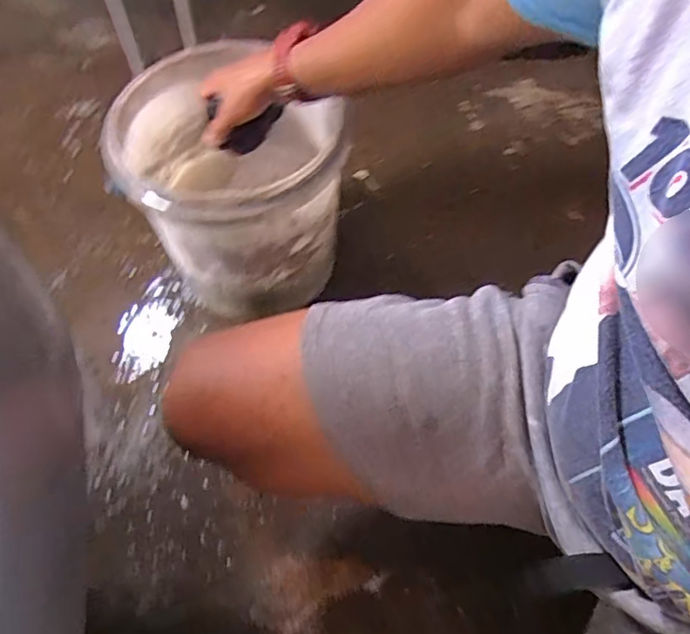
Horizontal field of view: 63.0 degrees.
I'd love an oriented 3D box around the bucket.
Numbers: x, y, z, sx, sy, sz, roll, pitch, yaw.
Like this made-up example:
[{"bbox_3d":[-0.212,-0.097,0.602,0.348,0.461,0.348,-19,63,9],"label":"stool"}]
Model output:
[{"bbox_3d":[-0.144,-0.182,0.802,0.259,0.280,0.277,0,62,1],"label":"bucket"}]

